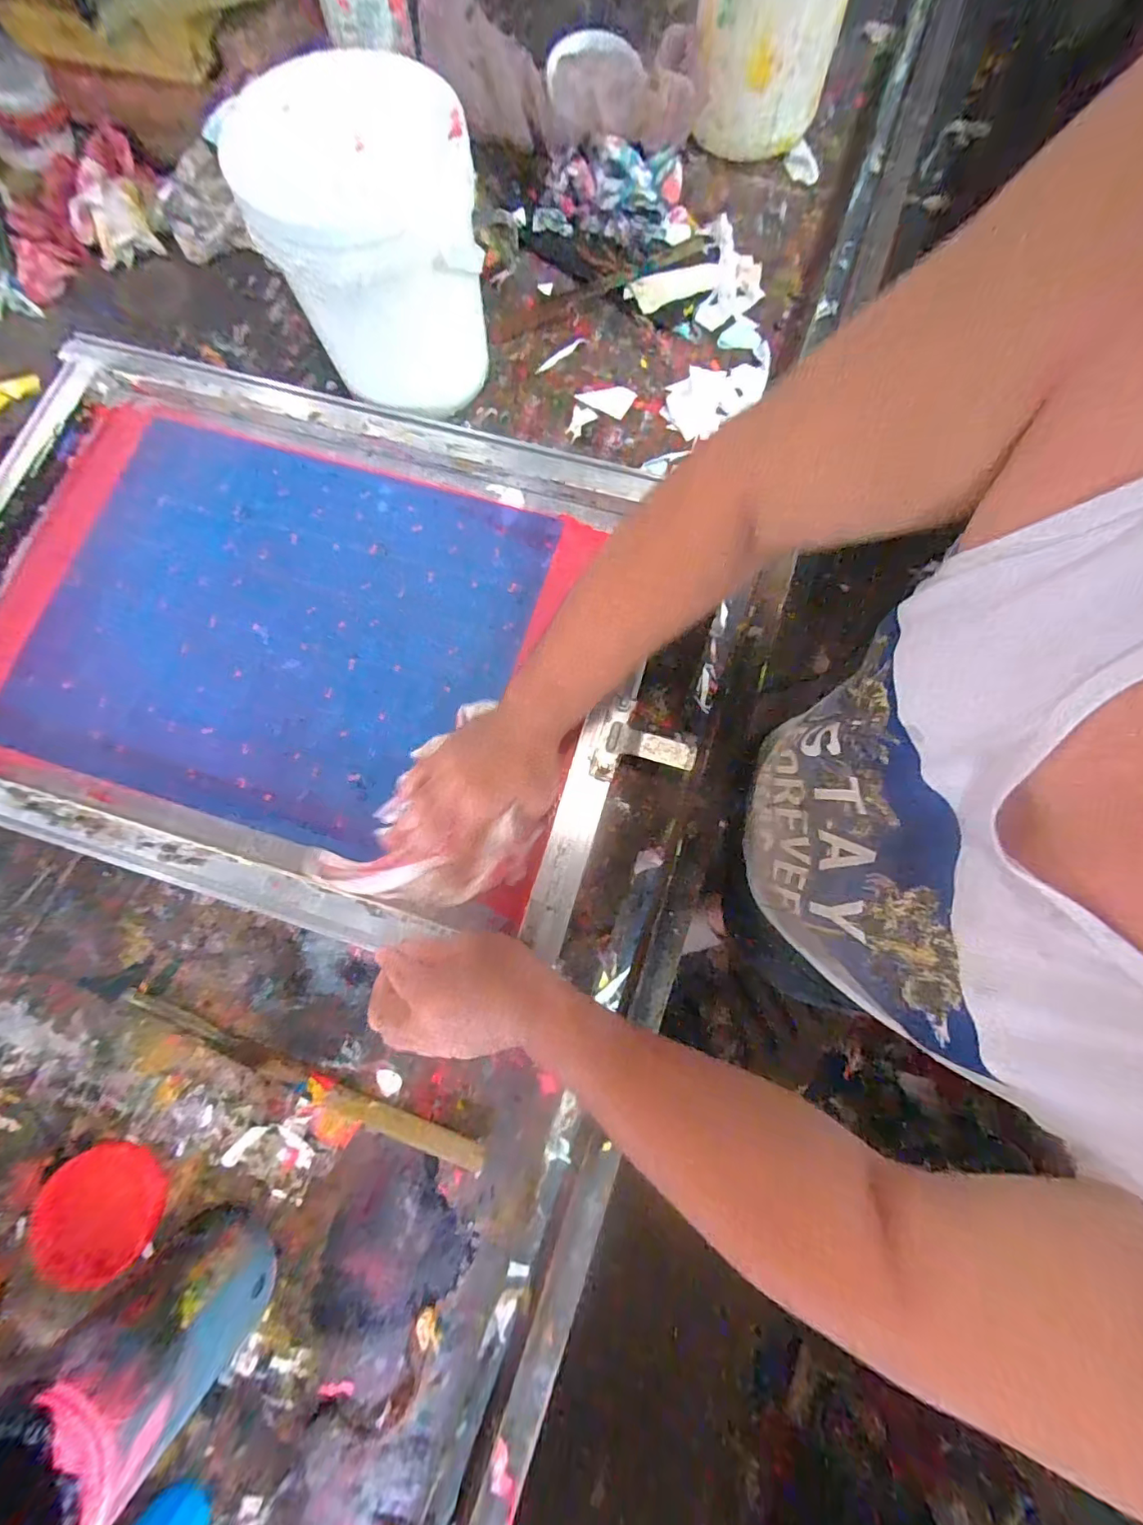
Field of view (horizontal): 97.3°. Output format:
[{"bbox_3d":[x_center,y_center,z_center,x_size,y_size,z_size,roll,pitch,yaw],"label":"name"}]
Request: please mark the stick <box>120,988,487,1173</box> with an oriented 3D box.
[{"bbox_3d":[-0.236,0.272,0.434,0.343,0.009,0.021,20,79,5],"label":"stick"}]

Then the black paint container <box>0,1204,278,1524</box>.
[{"bbox_3d":[-0.283,0.390,0.317,0.094,0.187,0.092,-40,80,-7],"label":"black paint container"}]

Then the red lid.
[{"bbox_3d":[-0.386,0.366,0.407,0.109,0.011,0.091,-35,79,-6],"label":"red lid"}]

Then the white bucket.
[{"bbox_3d":[-0.191,-0.494,0.503,0.184,0.193,0.185,0,78,1],"label":"white bucket"}]

